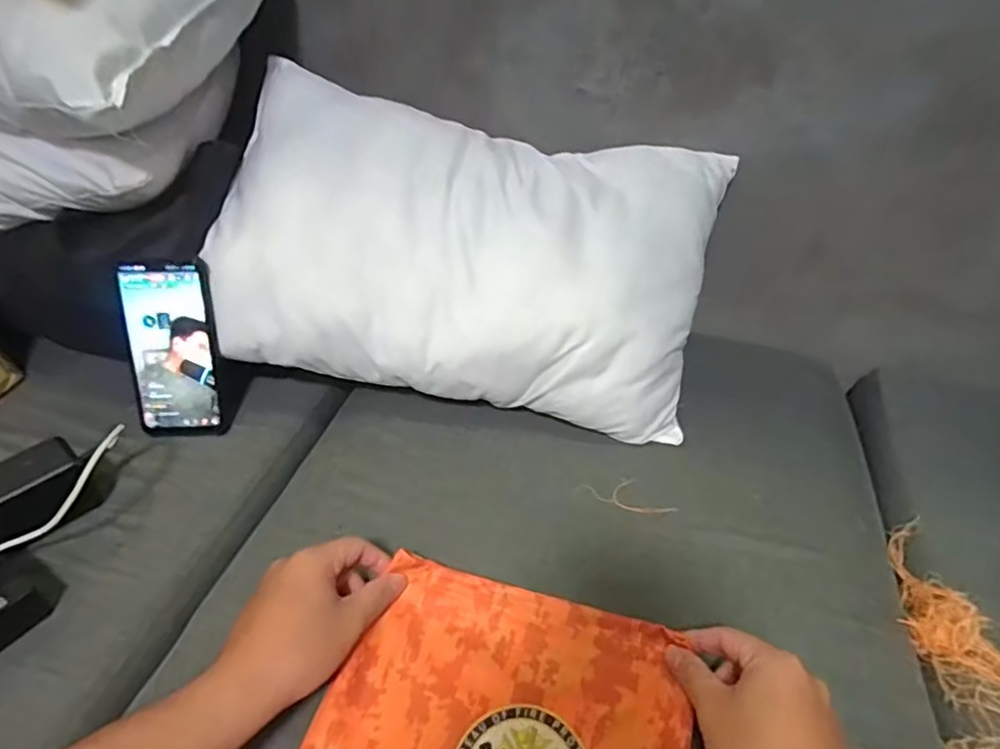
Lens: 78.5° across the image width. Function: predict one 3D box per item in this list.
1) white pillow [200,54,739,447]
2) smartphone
[{"bbox_3d":[-0.027,-0.127,0.614,0.486,0.120,0.338,6,83,0],"label":"white pillow"},{"bbox_3d":[-0.305,-0.021,0.573,0.076,0.168,0.017,3,17,0],"label":"smartphone"}]

